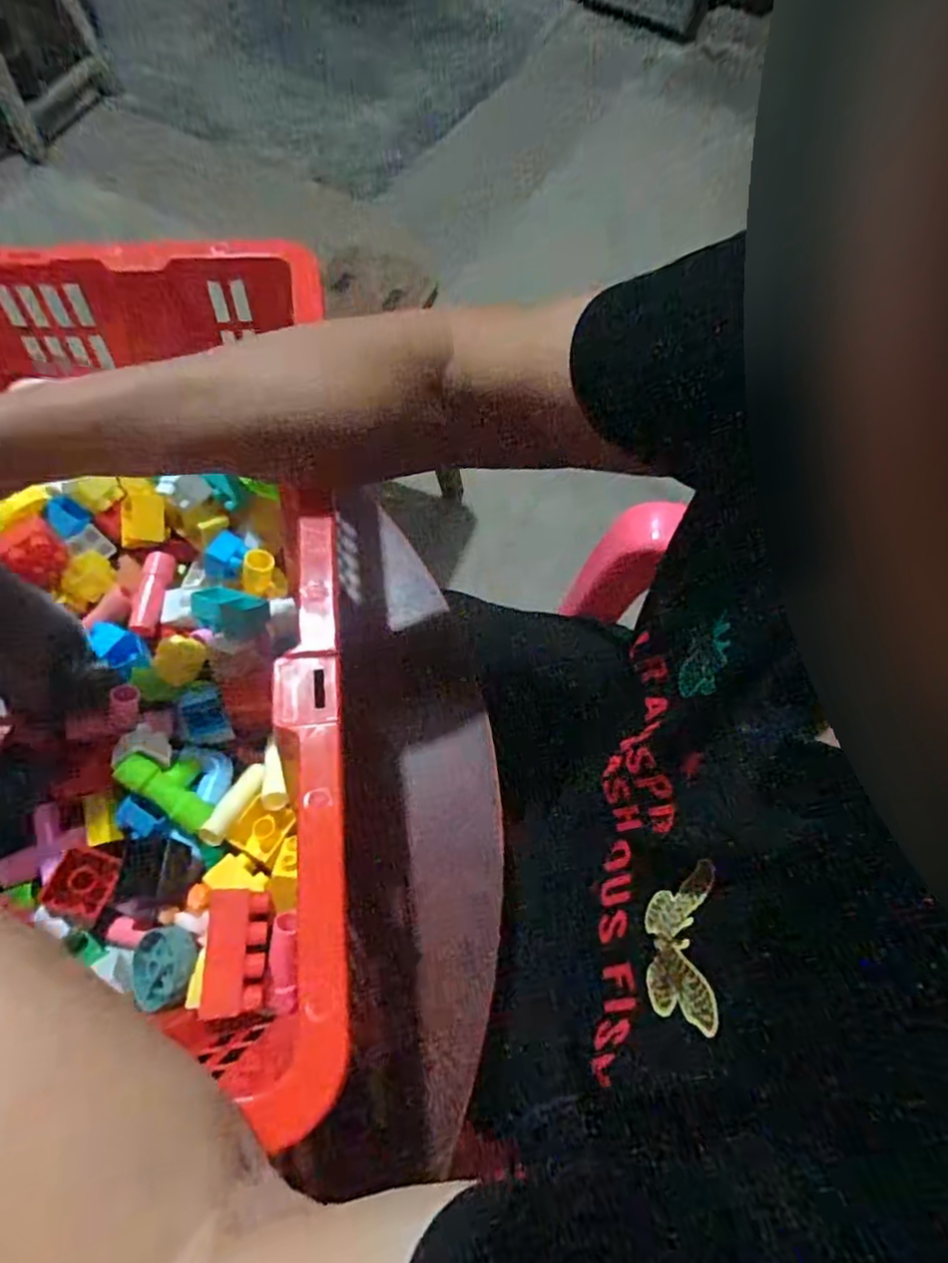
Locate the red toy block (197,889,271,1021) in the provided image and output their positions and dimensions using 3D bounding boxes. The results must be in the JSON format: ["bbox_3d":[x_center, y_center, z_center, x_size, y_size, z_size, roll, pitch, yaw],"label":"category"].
[{"bbox_3d":[-0.120,0.164,0.332,0.028,0.031,0.056,-3,64,-5],"label":"red toy block"}]

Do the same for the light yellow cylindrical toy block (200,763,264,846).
[{"bbox_3d":[-0.142,0.101,0.384,0.013,0.010,0.054,20,40,6],"label":"light yellow cylindrical toy block"}]

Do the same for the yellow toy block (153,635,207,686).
[{"bbox_3d":[-0.180,0.018,0.397,0.028,0.016,0.030,20,65,6],"label":"yellow toy block"}]

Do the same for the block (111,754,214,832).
[{"bbox_3d":[-0.175,0.088,0.375,0.056,0.019,0.035,38,48,-7],"label":"block"}]

